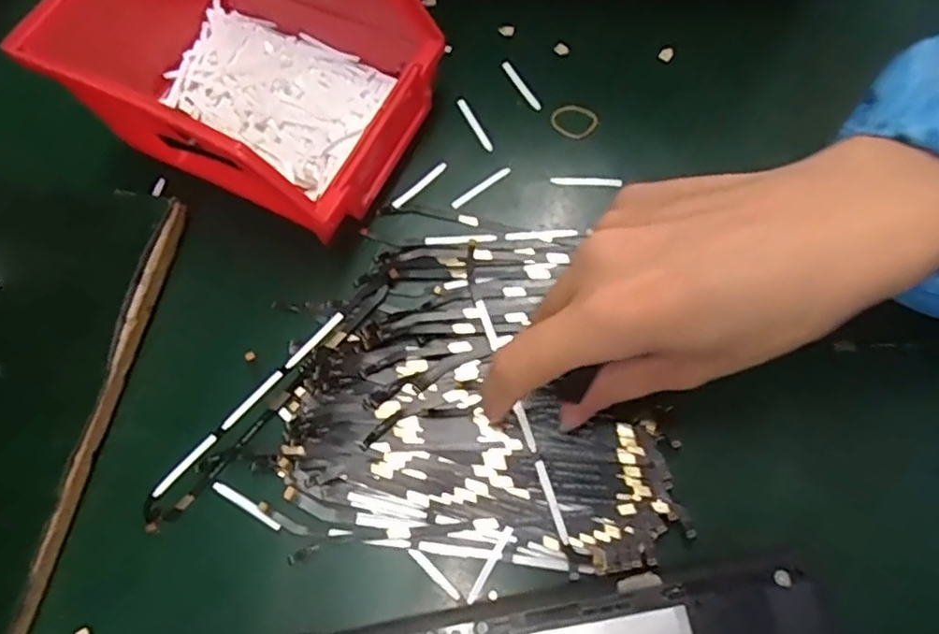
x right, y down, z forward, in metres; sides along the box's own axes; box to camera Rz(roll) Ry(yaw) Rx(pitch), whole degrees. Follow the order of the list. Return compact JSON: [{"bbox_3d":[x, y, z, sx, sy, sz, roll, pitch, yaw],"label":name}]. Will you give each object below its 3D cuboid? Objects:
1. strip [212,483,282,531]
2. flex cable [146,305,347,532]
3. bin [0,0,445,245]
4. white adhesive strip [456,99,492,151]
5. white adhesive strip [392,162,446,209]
[{"bbox_3d":[-0.088,0.074,0.265,0.032,0.004,0.004,28,71,14],"label":"strip"},{"bbox_3d":[-0.091,0.041,0.279,0.017,0.004,0.111,38,77,21],"label":"flex cable"},{"bbox_3d":[-0.107,-0.112,0.300,0.165,0.074,0.106,24,70,13],"label":"bin"},{"bbox_3d":[0.003,-0.092,0.324,0.005,0.004,0.031,-26,68,-8],"label":"white adhesive strip"},{"bbox_3d":[-0.023,-0.062,0.313,0.005,0.004,0.032,42,75,18],"label":"white adhesive strip"}]

